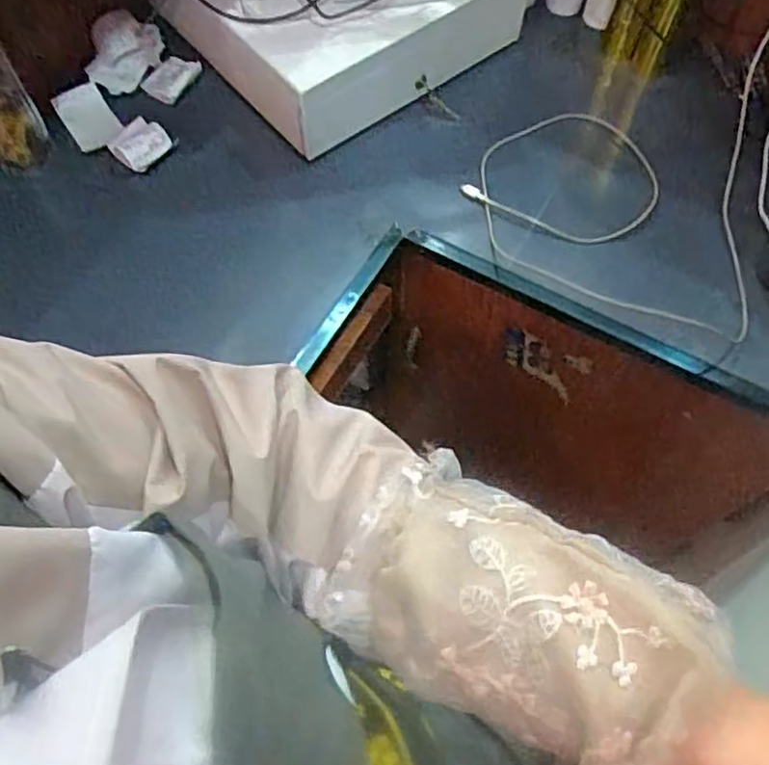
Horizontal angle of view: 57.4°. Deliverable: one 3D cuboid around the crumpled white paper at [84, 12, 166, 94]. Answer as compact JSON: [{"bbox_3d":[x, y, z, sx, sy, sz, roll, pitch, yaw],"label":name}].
[{"bbox_3d":[-0.320,-0.404,0.861,0.084,0.050,0.079,-4,64,-3],"label":"crumpled white paper"}]

